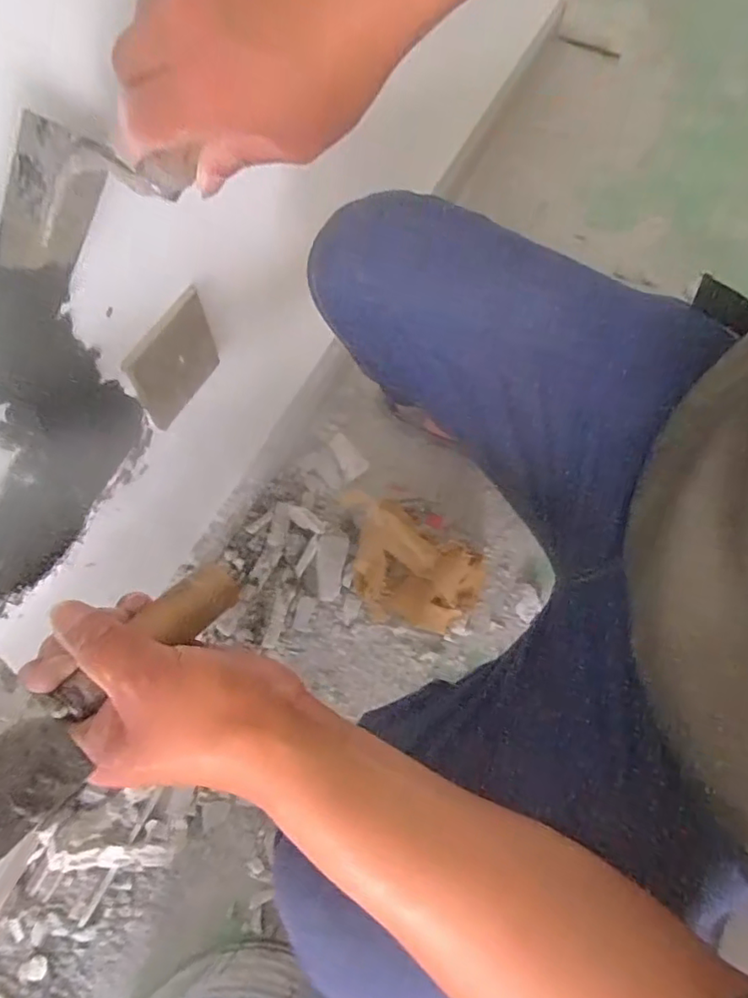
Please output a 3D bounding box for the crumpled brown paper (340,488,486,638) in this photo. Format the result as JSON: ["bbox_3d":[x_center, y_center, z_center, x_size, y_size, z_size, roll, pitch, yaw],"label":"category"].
[{"bbox_3d":[0.040,0.087,0.719,0.192,0.073,0.125,22,67,7],"label":"crumpled brown paper"}]

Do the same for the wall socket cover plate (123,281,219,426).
[{"bbox_3d":[-0.164,-0.112,0.460,0.011,0.088,0.086,31,68,10],"label":"wall socket cover plate"}]

